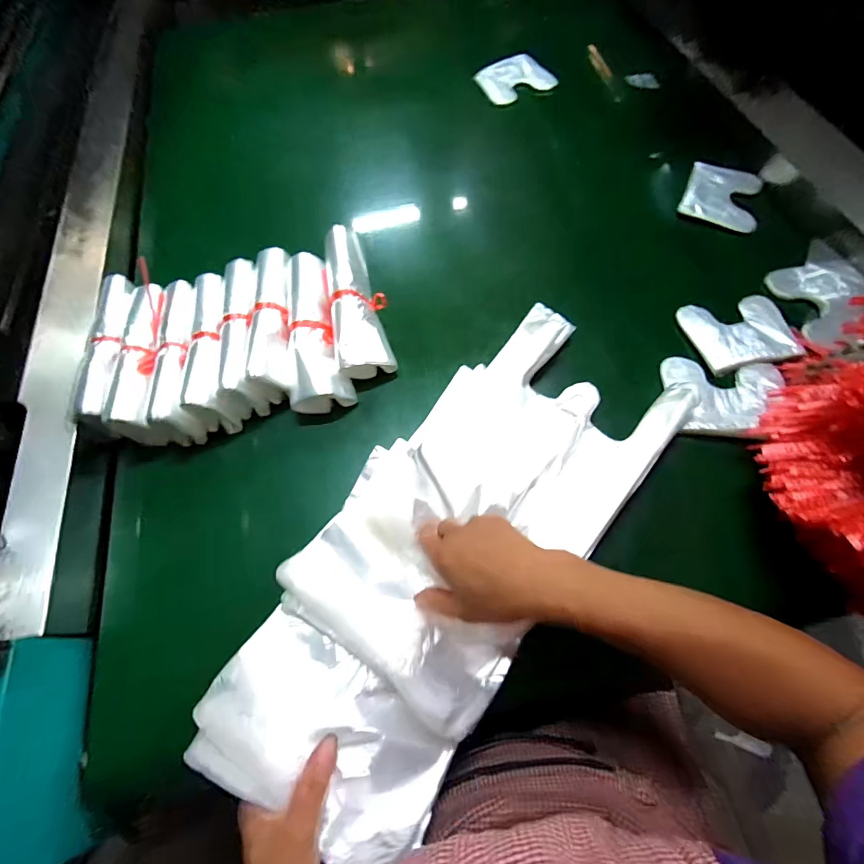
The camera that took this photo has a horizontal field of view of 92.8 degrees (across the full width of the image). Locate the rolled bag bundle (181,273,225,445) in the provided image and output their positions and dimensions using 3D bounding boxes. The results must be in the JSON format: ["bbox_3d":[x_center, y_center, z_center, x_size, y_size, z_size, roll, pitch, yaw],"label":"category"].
[{"bbox_3d":[-0.269,-0.103,0.506,0.045,0.053,0.223,-8,65,-2],"label":"rolled bag bundle"}]

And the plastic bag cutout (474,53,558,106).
[{"bbox_3d":[0.152,-0.651,0.760,0.117,0.023,0.114,-28,71,-13],"label":"plastic bag cutout"}]

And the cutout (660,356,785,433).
[{"bbox_3d":[0.337,-0.042,0.472,0.122,0.032,0.101,4,66,4],"label":"cutout"}]

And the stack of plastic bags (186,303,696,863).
[{"bbox_3d":[0.026,0.090,0.388,0.219,0.081,0.482,36,68,12],"label":"stack of plastic bags"}]

